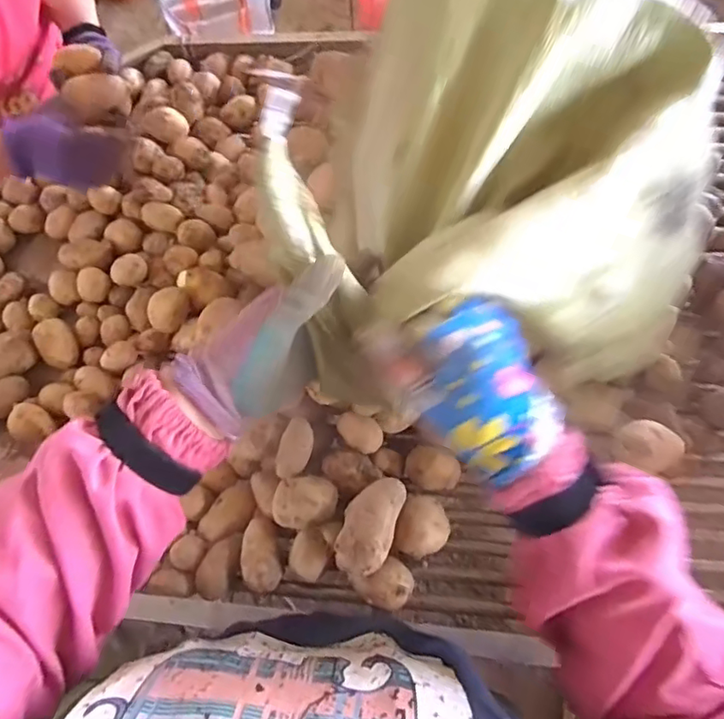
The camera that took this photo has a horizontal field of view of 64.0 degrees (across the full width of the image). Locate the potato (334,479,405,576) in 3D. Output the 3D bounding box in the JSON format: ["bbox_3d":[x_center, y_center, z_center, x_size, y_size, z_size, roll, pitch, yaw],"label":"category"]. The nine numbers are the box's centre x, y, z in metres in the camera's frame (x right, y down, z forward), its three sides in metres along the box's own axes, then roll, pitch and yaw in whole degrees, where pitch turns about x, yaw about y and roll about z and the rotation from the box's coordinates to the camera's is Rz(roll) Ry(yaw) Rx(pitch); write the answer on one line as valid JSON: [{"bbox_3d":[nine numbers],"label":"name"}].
[{"bbox_3d":[0.012,0.177,0.639,0.057,0.039,0.115,23,54,13],"label":"potato"}]

